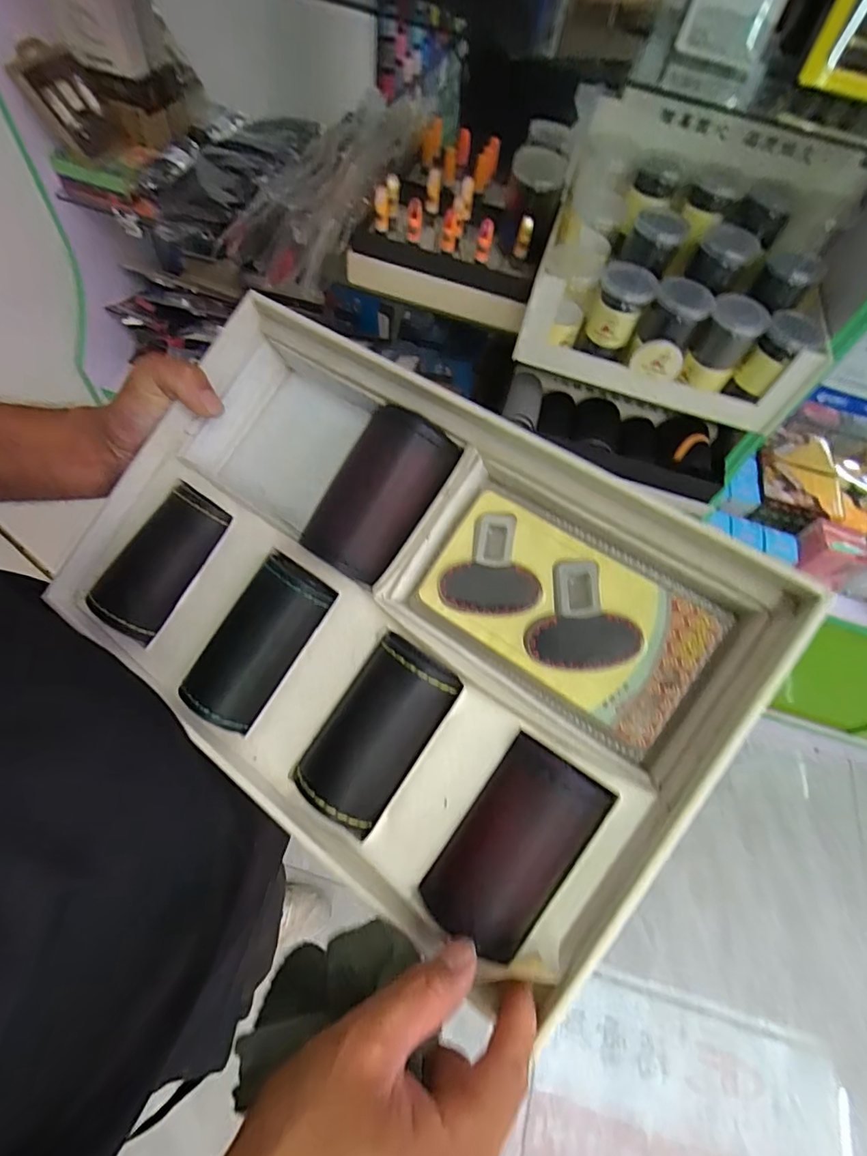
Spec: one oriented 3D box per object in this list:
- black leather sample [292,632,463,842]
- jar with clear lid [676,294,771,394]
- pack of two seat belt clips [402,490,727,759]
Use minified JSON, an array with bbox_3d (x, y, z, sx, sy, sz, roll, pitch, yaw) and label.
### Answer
[{"bbox_3d":[-0.034,0.090,0.292,0.057,0.028,0.105,34,84,14],"label":"black leather sample"},{"bbox_3d":[0.402,-0.324,0.693,0.072,0.104,0.074,3,60,-5],"label":"jar with clear lid"},{"bbox_3d":[0.075,0.020,0.299,0.163,0.011,0.097,33,91,18],"label":"pack of two seat belt clips"}]

